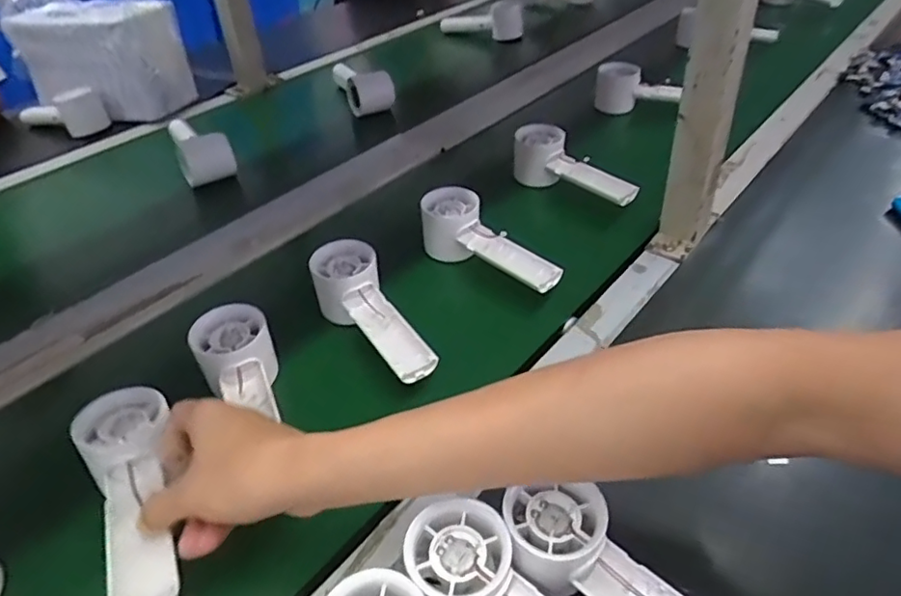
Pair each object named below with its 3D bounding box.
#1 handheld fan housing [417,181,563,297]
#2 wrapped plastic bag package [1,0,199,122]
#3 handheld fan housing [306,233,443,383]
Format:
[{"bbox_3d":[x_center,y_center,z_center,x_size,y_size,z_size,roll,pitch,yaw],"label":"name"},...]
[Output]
[{"bbox_3d":[0.040,-0.052,0.578,0.157,0.059,0.052,28,51,29],"label":"handheld fan housing"},{"bbox_3d":[-0.539,-0.369,0.918,0.263,0.162,0.101,8,44,12],"label":"wrapped plastic bag package"},{"bbox_3d":[-0.069,0.015,0.507,0.063,0.051,0.158,-21,45,-18],"label":"handheld fan housing"}]

